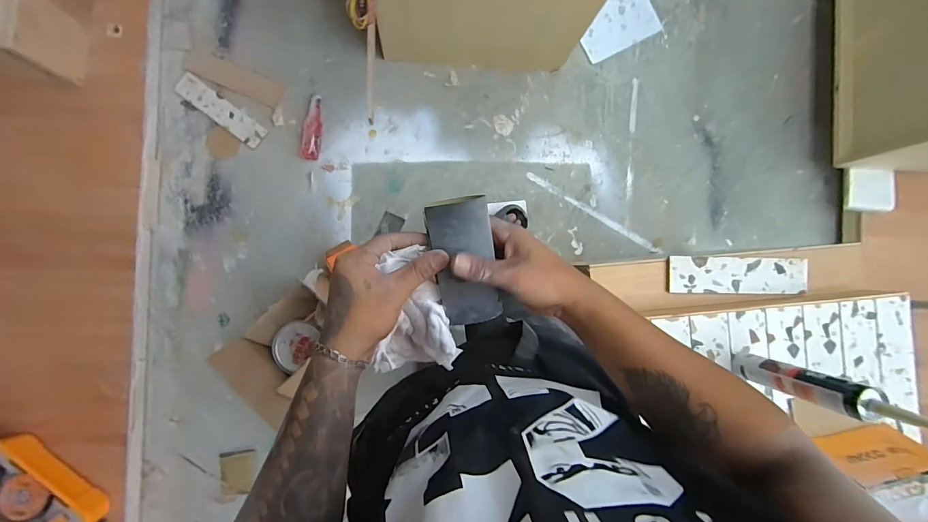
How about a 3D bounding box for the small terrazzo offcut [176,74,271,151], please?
[{"bbox_3d":[-0.752,-0.465,1.248,0.293,0.010,0.075,38,88,-5],"label":"small terrazzo offcut"}]

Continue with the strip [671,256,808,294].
[{"bbox_3d":[0.556,0.029,0.815,0.281,0.017,0.073,1,89,-5],"label":"strip"}]

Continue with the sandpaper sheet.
[{"bbox_3d":[0.001,0.002,0.377,0.058,0.016,0.119,-9,103,-5],"label":"sandpaper sheet"}]

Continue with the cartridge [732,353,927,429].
[{"bbox_3d":[0.527,0.190,0.582,0.045,0.306,0.048,16,87,-5],"label":"cartridge"}]

